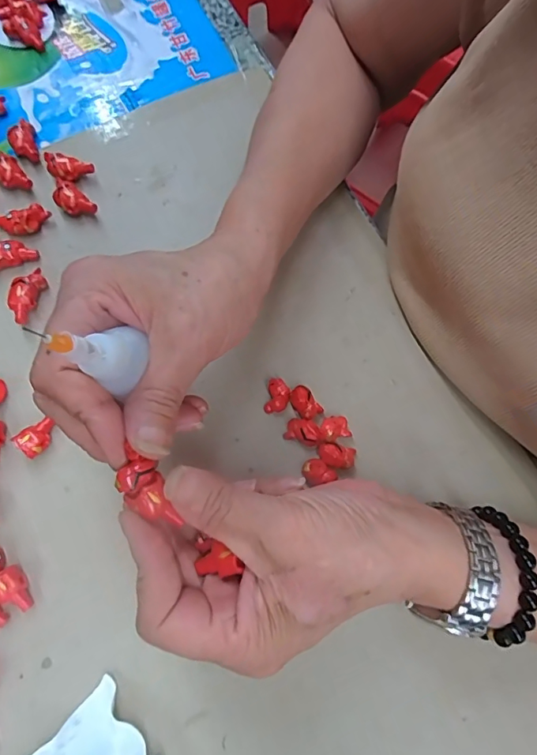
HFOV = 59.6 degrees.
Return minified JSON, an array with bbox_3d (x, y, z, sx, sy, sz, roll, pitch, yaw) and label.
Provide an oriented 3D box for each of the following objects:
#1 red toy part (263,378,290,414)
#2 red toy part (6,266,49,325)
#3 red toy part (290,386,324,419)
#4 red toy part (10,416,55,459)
[{"bbox_3d":[0.006,0.012,0.284,0.014,0.013,0.020,14,74,6],"label":"red toy part"},{"bbox_3d":[-0.157,-0.052,0.304,0.016,0.013,0.039,10,74,5],"label":"red toy part"},{"bbox_3d":[0.022,0.015,0.282,0.014,0.012,0.020,-37,76,-9],"label":"red toy part"},{"bbox_3d":[-0.137,0.035,0.278,0.018,0.011,0.023,37,78,11],"label":"red toy part"}]

